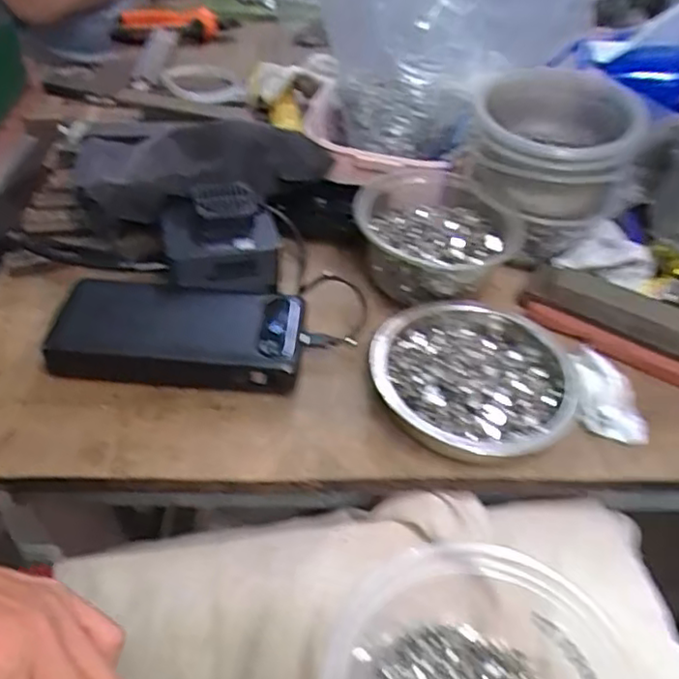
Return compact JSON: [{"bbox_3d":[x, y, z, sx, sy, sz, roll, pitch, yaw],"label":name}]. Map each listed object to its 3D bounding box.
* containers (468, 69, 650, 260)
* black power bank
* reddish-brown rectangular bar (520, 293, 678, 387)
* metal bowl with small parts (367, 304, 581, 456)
[{"bbox_3d":[0.163,-0.142,0.511,0.119,0.102,0.145,20,45,14],"label":"containers"},{"bbox_3d":[-0.104,-0.003,0.424,0.154,0.028,0.072,7,43,1],"label":"black power bank"},{"bbox_3d":[0.196,0.008,0.450,0.153,0.012,0.018,25,47,20],"label":"reddish-brown rectangular bar"},{"bbox_3d":[0.087,0.020,0.411,0.134,0.032,0.120,-23,51,-27],"label":"metal bowl with small parts"}]

